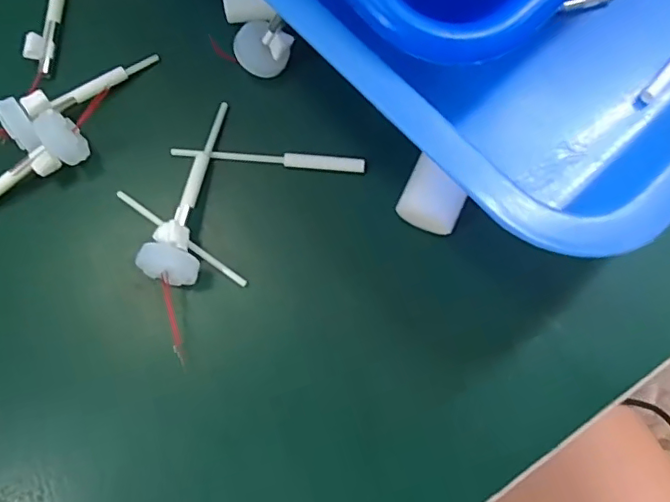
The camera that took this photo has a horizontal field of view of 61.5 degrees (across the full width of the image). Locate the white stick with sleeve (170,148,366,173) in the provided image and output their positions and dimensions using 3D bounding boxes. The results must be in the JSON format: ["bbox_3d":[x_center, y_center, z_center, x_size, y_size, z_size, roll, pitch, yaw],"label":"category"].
[{"bbox_3d":[-0.025,-0.035,0.214,0.073,0.004,0.005,6,77,2],"label":"white stick with sleeve"}]

